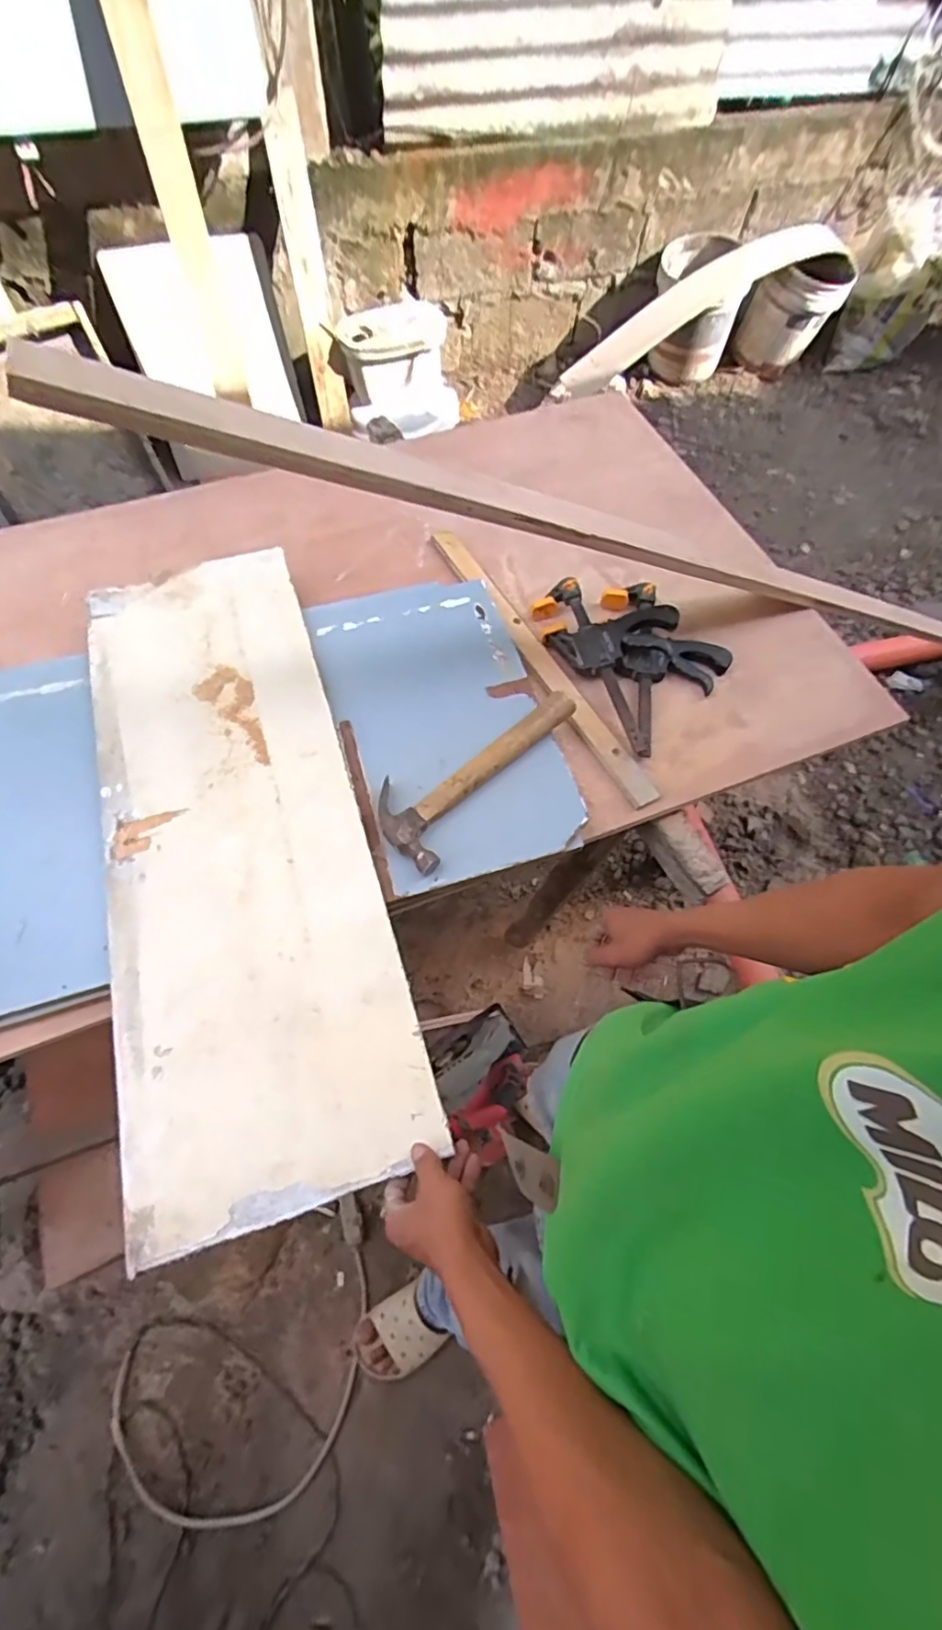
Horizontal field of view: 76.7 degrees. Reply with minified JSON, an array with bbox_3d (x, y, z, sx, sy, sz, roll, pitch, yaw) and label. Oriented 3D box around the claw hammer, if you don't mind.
[{"bbox_3d":[-0.002,-0.071,0.769,0.122,0.044,0.302,36,66,17],"label":"claw hammer"}]

